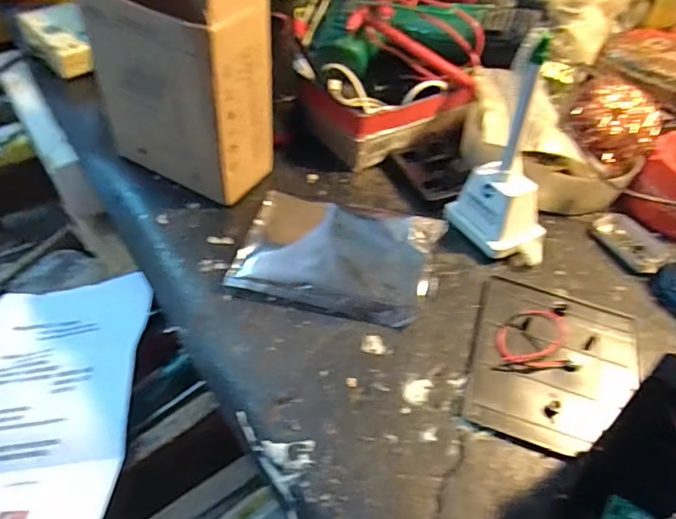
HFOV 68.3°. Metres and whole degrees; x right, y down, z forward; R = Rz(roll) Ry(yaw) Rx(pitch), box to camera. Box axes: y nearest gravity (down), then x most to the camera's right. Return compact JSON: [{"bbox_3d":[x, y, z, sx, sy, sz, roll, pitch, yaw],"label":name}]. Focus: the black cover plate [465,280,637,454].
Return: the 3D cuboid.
[{"bbox_3d":[0.126,0.059,0.291,0.092,0.010,0.107,19,51,11],"label":"black cover plate"}]

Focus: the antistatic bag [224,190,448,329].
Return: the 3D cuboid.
[{"bbox_3d":[0.000,-0.006,0.334,0.123,0.015,0.088,14,50,7],"label":"antistatic bag"}]

